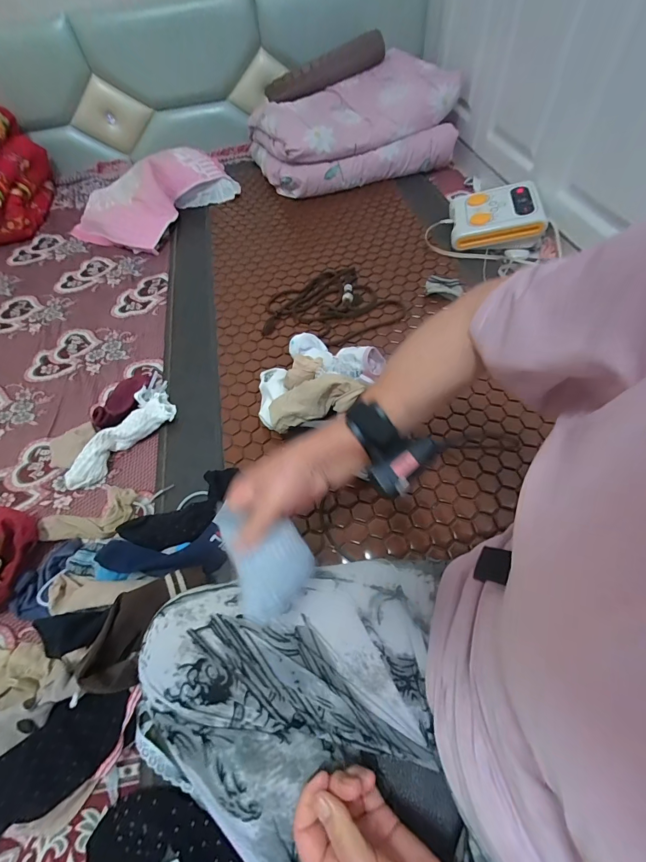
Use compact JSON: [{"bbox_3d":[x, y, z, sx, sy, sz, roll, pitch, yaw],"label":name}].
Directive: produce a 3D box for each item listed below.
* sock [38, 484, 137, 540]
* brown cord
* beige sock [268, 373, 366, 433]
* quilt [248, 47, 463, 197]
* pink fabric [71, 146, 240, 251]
[{"bbox_3d":[-0.372,0.128,0.573,0.140,0.032,0.091,-2,57,4],"label":"sock"},{"bbox_3d":[0.007,-0.285,0.810,0.290,0.018,0.237,-21,58,-8],"label":"brown cord"},{"bbox_3d":[-0.014,-0.047,0.561,0.153,0.052,0.059,-21,56,13],"label":"beige sock"},{"bbox_3d":[0.083,-0.960,1.115,0.568,0.167,0.431,-23,58,-10],"label":"quilt"},{"bbox_3d":[-0.496,-0.708,1.048,0.264,0.133,0.404,28,64,21],"label":"pink fabric"}]

